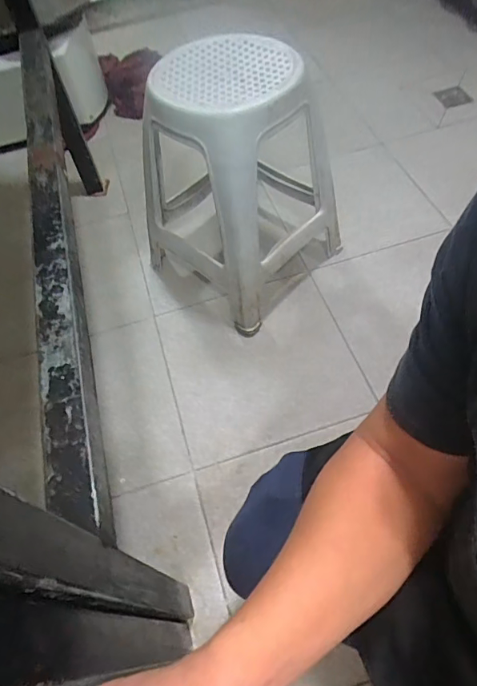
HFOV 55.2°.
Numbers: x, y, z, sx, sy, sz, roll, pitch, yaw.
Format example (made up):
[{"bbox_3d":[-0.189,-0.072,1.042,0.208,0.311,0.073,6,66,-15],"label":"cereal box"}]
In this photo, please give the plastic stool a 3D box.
[{"bbox_3d":[-0.013,-0.326,0.974,0.334,0.465,0.324,34,67,25],"label":"plastic stool"}]

